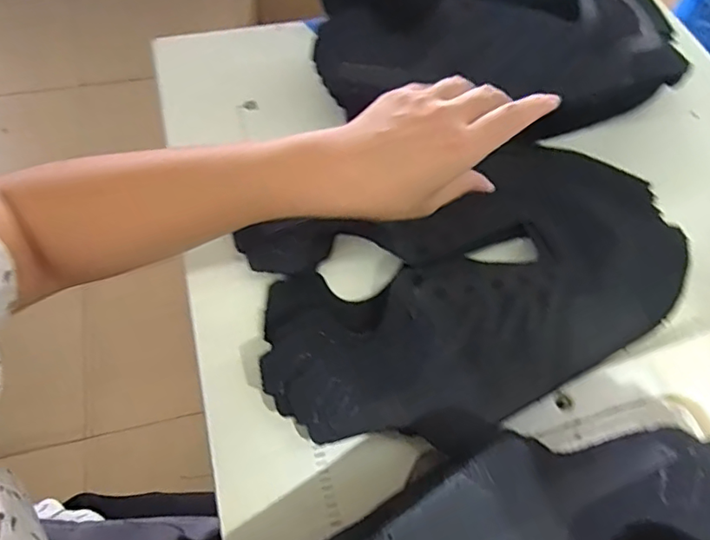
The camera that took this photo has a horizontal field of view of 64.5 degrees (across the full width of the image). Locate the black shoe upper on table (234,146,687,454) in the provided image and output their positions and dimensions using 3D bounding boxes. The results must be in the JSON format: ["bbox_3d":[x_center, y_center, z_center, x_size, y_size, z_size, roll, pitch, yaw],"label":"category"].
[{"bbox_3d":[0.093,0.004,0.396,0.322,0.028,0.182,-21,62,-16],"label":"black shoe upper on table"}]

